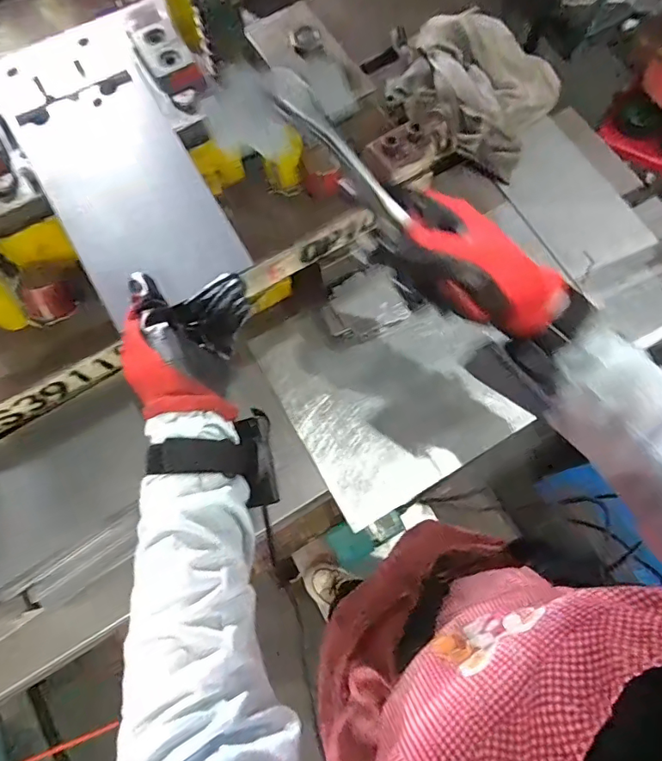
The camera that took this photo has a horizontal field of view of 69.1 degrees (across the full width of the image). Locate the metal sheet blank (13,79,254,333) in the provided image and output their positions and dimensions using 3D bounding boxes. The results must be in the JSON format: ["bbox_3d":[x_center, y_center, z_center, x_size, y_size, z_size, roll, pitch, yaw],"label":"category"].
[{"bbox_3d":[-0.171,-0.158,0.410,0.119,0.008,0.207,-29,80,-10],"label":"metal sheet blank"}]

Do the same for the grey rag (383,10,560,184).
[{"bbox_3d":[0.200,-0.412,0.658,0.231,0.063,0.184,40,77,11],"label":"grey rag"}]

